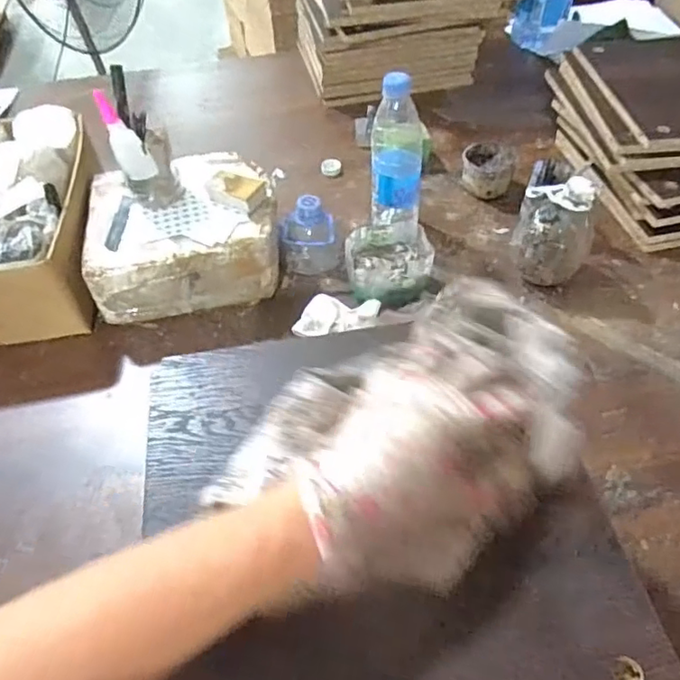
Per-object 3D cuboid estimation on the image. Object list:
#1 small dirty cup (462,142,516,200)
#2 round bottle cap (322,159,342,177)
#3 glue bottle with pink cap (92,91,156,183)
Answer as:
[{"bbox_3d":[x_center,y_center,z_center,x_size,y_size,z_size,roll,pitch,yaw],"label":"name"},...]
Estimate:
[{"bbox_3d":[0.219,-0.251,0.856,0.074,0.050,0.078,0,52,0],"label":"small dirty cup"},{"bbox_3d":[-0.013,-0.273,0.909,0.031,0.013,0.028,-3,52,-2],"label":"round bottle cap"},{"bbox_3d":[-0.245,-0.228,0.650,0.032,0.102,0.027,13,48,44],"label":"glue bottle with pink cap"}]

